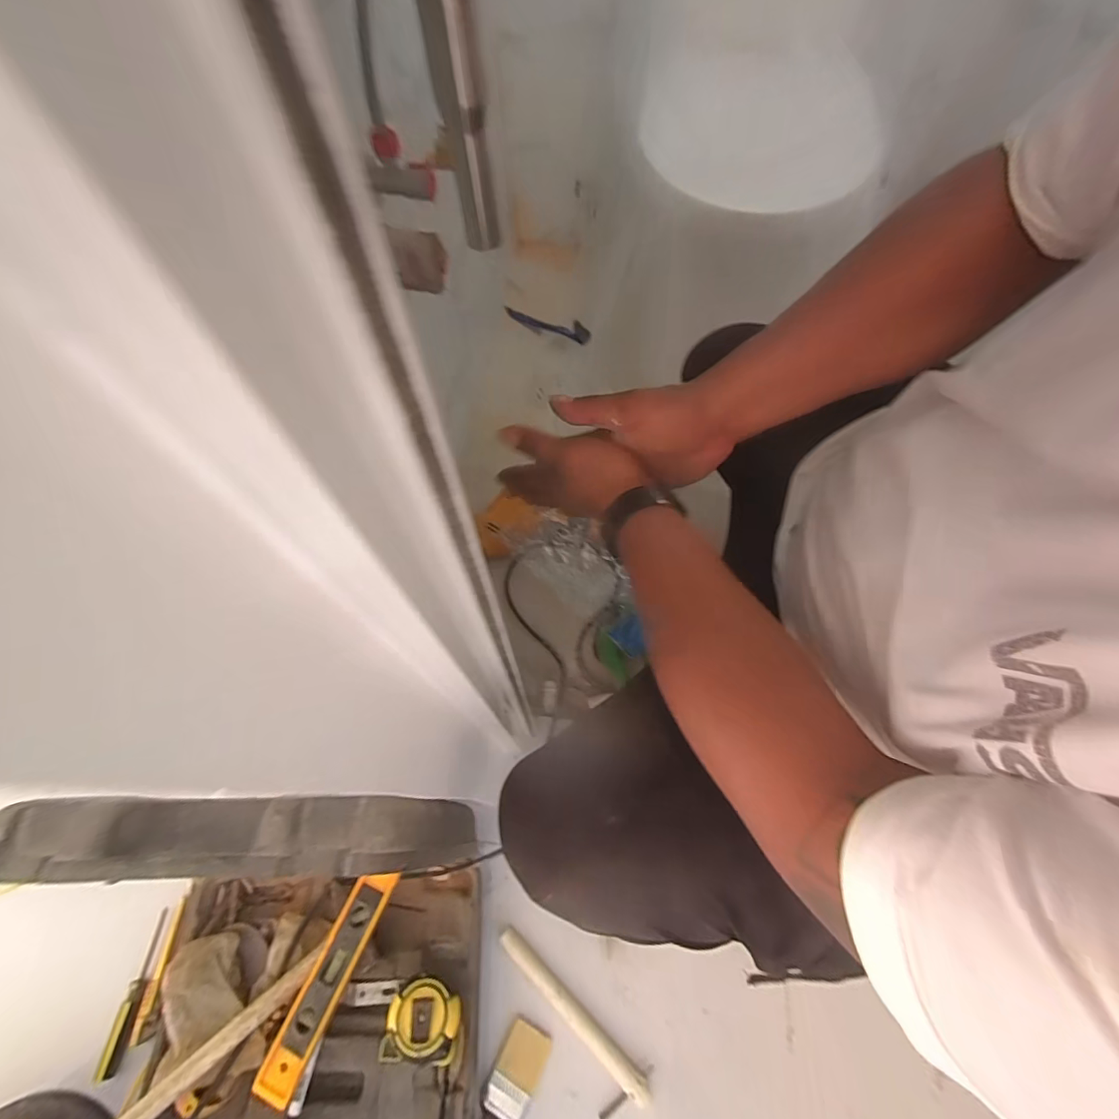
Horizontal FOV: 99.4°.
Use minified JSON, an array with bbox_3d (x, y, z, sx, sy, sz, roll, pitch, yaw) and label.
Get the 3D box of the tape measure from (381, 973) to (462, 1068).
[{"bbox_3d":[-0.134,0.457,0.470,0.070,0.031,0.056,8,63,4],"label":"tape measure"}]

